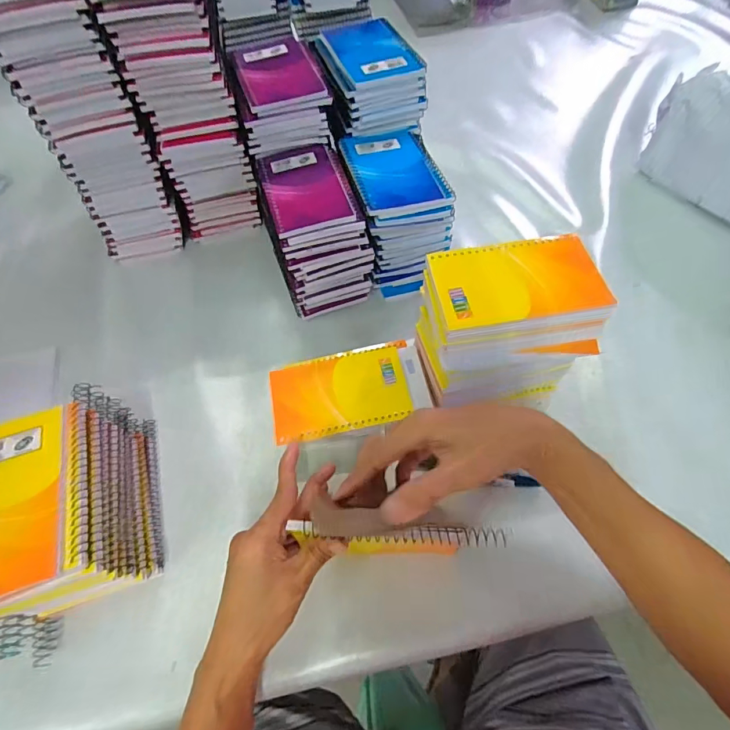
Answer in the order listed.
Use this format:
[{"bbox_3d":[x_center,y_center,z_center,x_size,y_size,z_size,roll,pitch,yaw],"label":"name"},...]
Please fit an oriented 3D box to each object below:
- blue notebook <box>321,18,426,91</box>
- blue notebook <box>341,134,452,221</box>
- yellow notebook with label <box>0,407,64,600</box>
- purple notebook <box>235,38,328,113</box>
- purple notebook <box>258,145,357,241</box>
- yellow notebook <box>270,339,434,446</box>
[{"bbox_3d":[0.006,-0.362,0.510,0.086,0.010,0.135,-17,59,-8],"label":"blue notebook"},{"bbox_3d":[0.031,-0.216,0.485,0.095,0.014,0.130,-14,58,-6],"label":"blue notebook"},{"bbox_3d":[-0.255,0.098,0.315,0.080,0.013,0.126,-18,59,-8],"label":"yellow notebook with label"},{"bbox_3d":[-0.096,-0.324,0.490,0.083,0.011,0.115,-17,59,-8],"label":"purple notebook"},{"bbox_3d":[-0.066,-0.195,0.477,0.083,0.010,0.138,-16,58,-7],"label":"purple notebook"},{"bbox_3d":[-0.014,0.022,0.433,0.150,0.015,0.091,-13,58,-5],"label":"yellow notebook"}]

